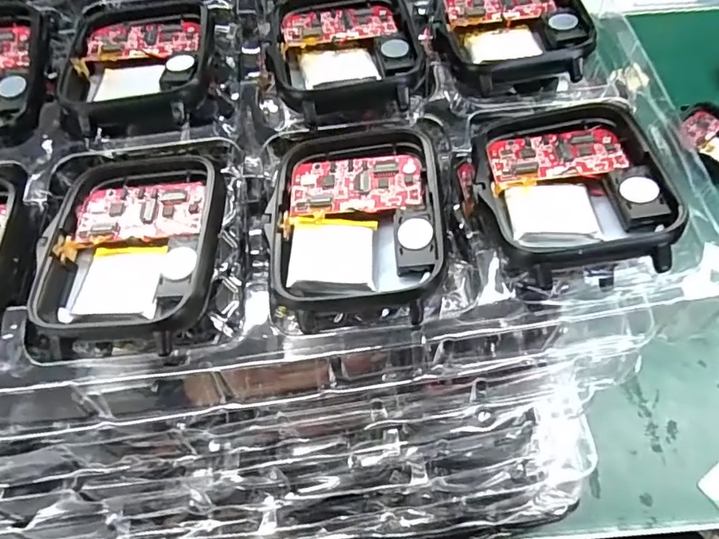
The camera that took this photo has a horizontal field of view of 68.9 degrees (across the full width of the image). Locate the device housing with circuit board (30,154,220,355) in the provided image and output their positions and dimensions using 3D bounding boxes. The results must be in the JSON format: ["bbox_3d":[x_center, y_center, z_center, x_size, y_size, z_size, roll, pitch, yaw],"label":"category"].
[{"bbox_3d":[-0.050,-0.008,0.117,0.038,0.010,0.048,2,62,4],"label":"device housing with circuit board"}]

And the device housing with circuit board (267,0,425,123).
[{"bbox_3d":[-0.004,-0.060,0.140,0.038,0.006,0.048,-9,62,-2],"label":"device housing with circuit board"}]

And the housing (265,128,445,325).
[{"bbox_3d":[-0.001,-0.013,0.118,0.037,0.008,0.047,4,63,5],"label":"housing"}]

